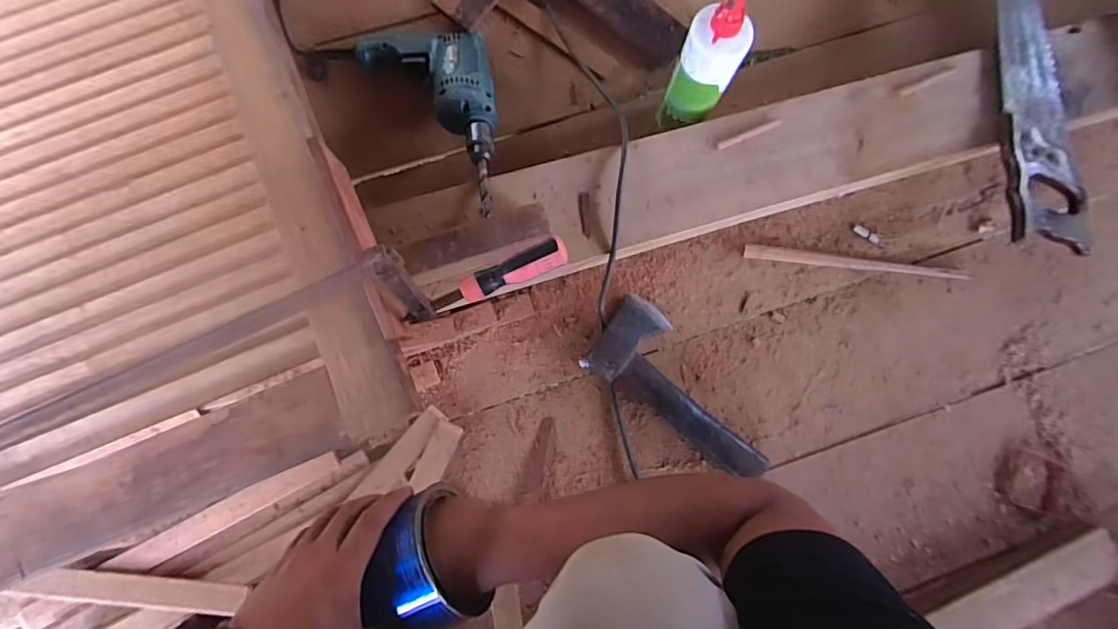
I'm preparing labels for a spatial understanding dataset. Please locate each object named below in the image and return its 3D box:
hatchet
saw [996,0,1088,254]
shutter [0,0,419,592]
[{"bbox_3d":[0.159,0.099,0.672,0.266,0.039,0.119,41,82,3],"label":"hatchet"},{"bbox_3d":[0.582,-0.309,0.672,0.100,0.031,0.458,-8,83,-4],"label":"saw"},{"bbox_3d":[-0.579,-0.378,0.560,0.462,0.037,1.221,-23,80,-3],"label":"shutter"}]

